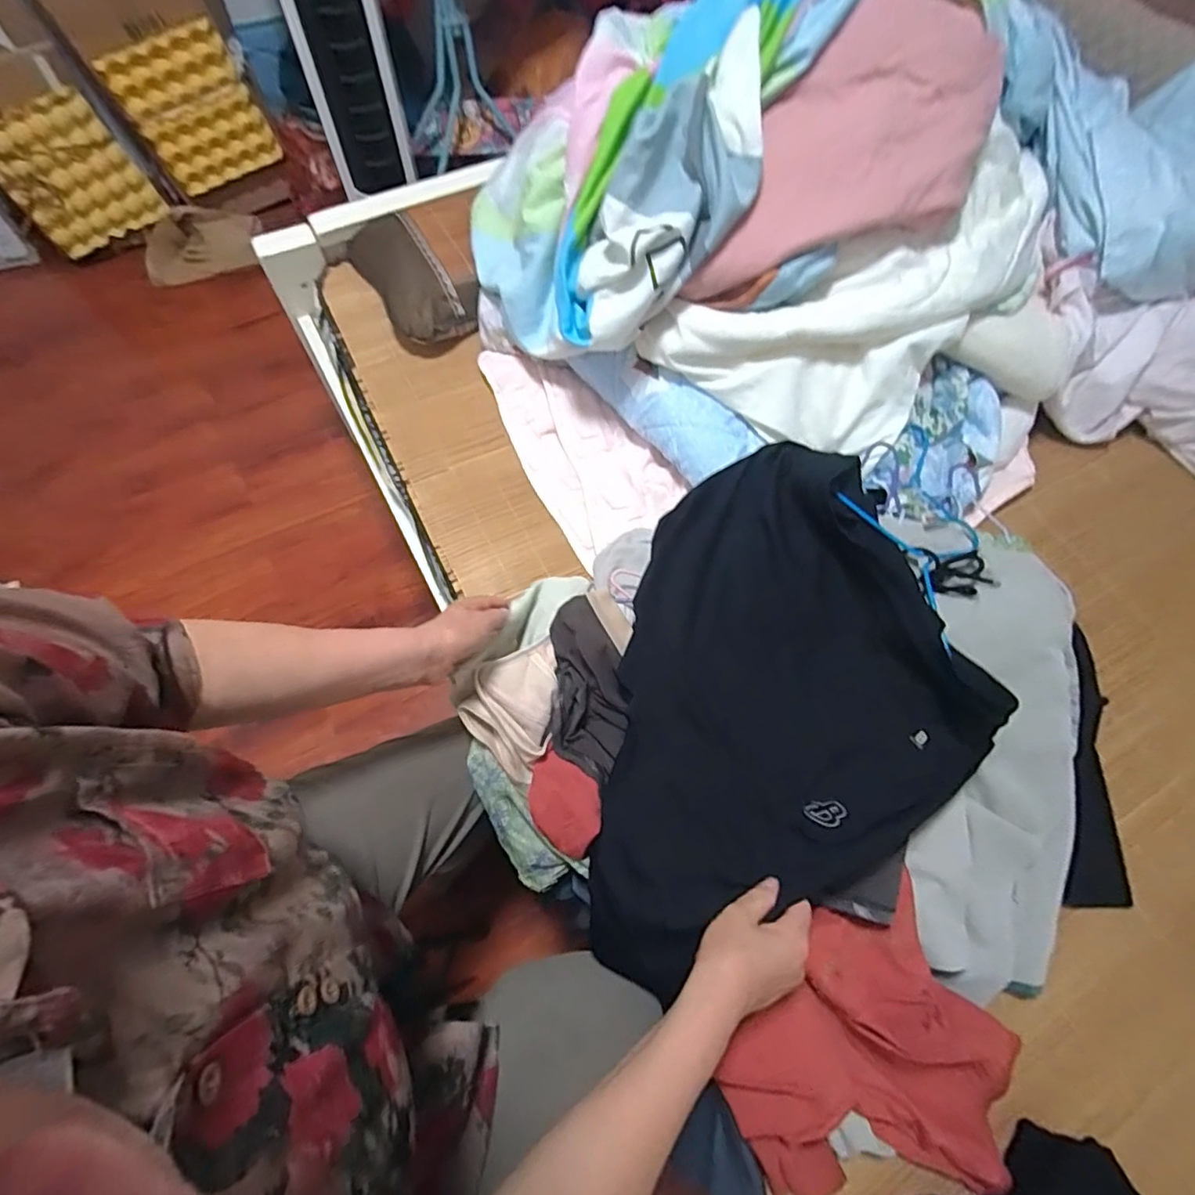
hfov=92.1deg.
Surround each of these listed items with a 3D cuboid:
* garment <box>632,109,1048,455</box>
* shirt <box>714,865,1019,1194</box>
[{"bbox_3d":[0.376,-0.372,0.767,0.578,0.159,0.254,-25,66,-13],"label":"garment"},{"bbox_3d":[0.255,0.429,0.518,0.252,0.117,0.244,0,63,0],"label":"shirt"}]

